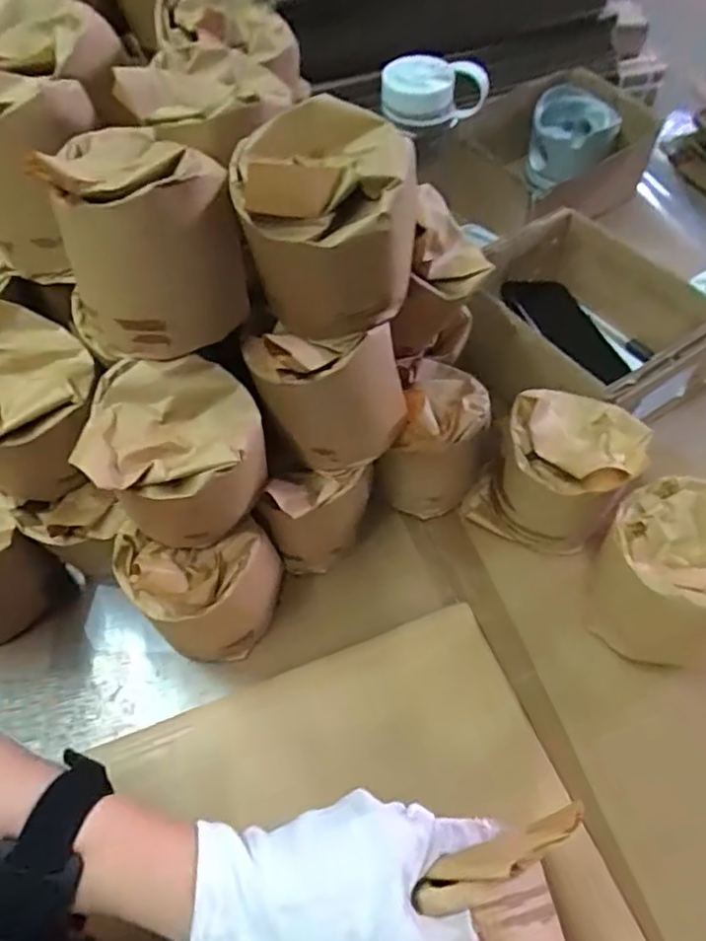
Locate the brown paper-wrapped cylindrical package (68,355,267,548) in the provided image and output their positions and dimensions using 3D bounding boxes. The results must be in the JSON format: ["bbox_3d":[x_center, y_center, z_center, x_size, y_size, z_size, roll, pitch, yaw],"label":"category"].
[{"bbox_3d":[-0.097,-0.005,0.380,0.086,0.099,0.080,-1,56,1],"label":"brown paper-wrapped cylindrical package"}]

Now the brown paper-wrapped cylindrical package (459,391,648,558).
[{"bbox_3d":[0.151,-0.003,0.477,0.100,0.105,0.093,-1,57,1],"label":"brown paper-wrapped cylindrical package"}]

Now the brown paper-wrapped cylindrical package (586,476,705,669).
[{"bbox_3d":[0.210,0.073,0.431,0.093,0.107,0.102,39,65,23],"label":"brown paper-wrapped cylindrical package"}]

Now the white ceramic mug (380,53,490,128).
[{"bbox_3d":[0.073,-0.341,0.569,0.095,0.050,0.055,11,57,9],"label":"white ceramic mug"}]

